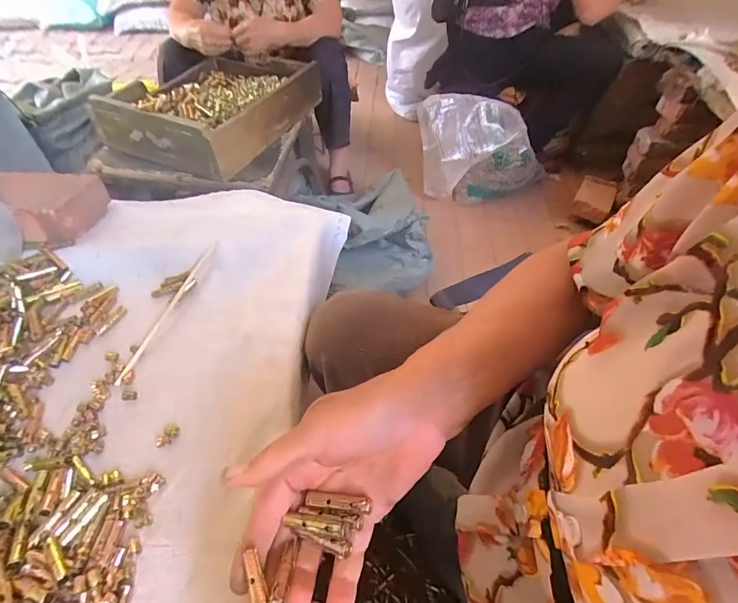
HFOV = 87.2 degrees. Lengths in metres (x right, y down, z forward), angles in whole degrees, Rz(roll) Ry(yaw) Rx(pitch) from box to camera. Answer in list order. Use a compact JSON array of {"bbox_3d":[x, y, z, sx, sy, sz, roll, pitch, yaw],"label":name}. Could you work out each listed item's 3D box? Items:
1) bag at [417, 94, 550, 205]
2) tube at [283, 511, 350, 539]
[{"bbox_3d":[0.420,-0.526,1.377,0.484,0.350,0.137,-8,51,-8],"label":"bag"},{"bbox_3d":[-0.032,0.137,0.238,0.040,0.008,0.009,0,49,19],"label":"tube"}]

